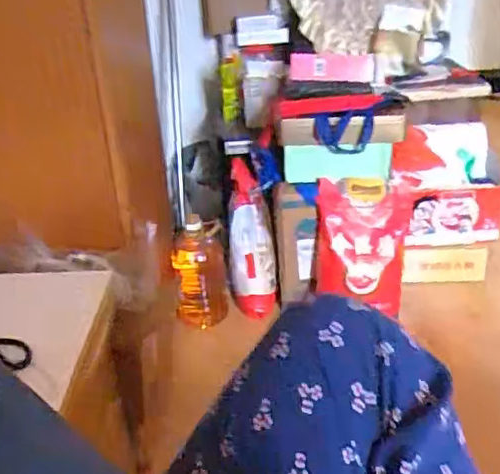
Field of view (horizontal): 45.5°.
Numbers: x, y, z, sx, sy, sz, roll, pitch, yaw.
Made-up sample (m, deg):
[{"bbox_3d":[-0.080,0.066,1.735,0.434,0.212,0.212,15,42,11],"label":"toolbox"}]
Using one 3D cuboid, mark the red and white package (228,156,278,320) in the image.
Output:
[{"bbox_3d":[-0.011,-0.055,1.846,0.144,0.122,0.505,-5,69,-3],"label":"red and white package"}]

